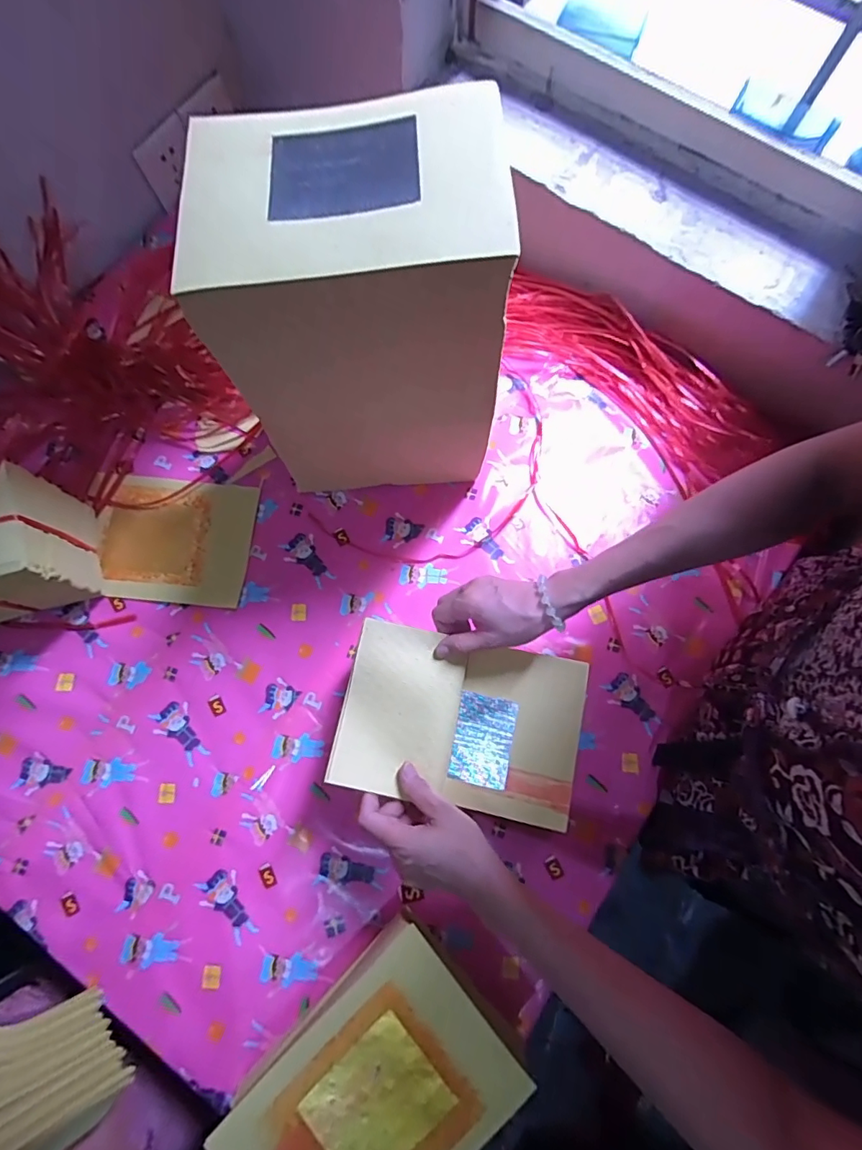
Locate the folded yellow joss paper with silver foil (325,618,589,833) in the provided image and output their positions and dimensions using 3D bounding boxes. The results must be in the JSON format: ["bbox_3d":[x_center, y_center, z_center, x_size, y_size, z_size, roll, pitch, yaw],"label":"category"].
[{"bbox_3d":[0.032,0.142,0.487,0.229,0.036,0.157,13,77,3],"label":"folded yellow joss paper with silver foil"}]

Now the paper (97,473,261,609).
[{"bbox_3d":[-0.322,-0.046,0.625,0.188,0.006,0.157,6,77,2],"label":"paper"}]

